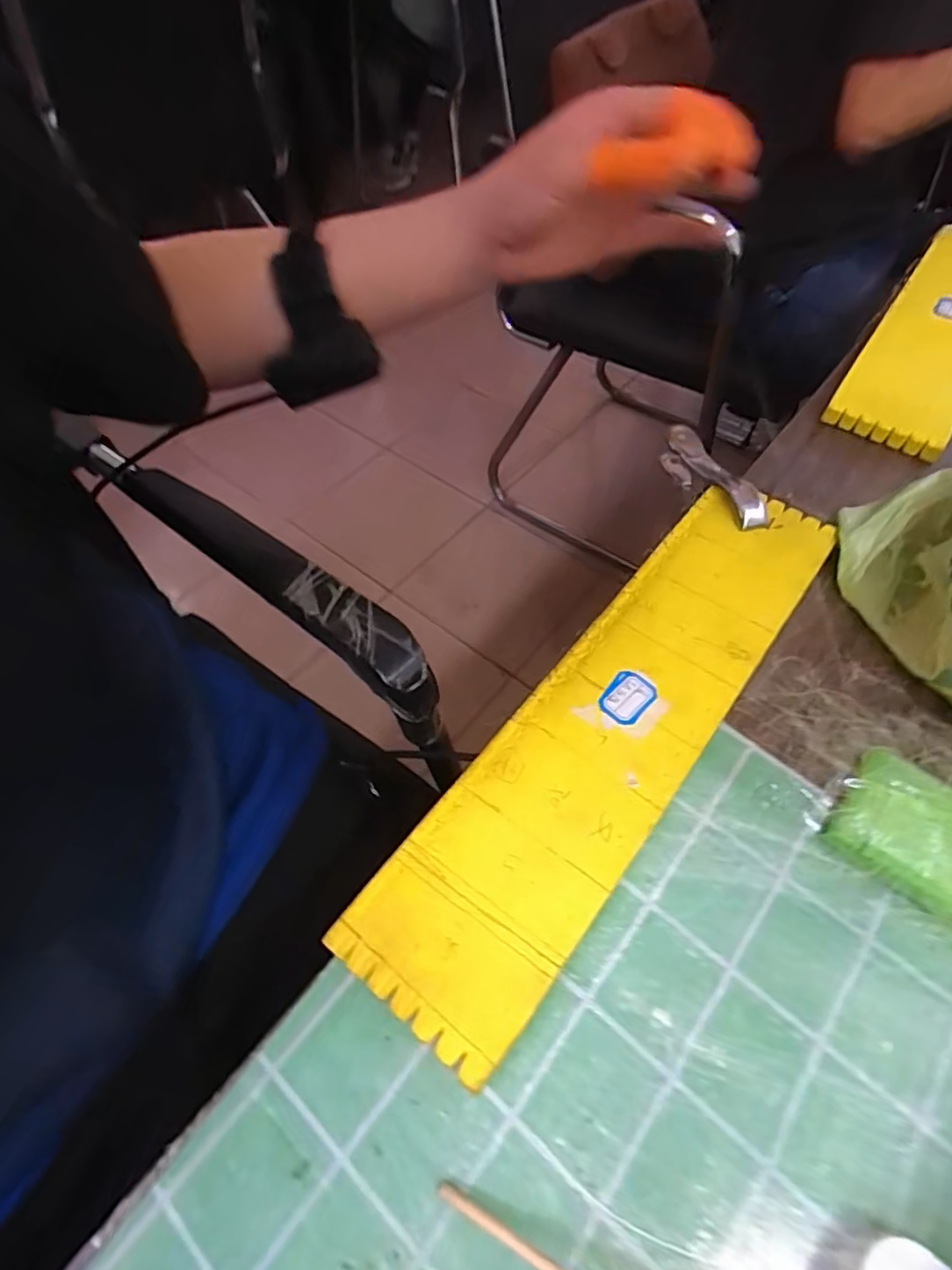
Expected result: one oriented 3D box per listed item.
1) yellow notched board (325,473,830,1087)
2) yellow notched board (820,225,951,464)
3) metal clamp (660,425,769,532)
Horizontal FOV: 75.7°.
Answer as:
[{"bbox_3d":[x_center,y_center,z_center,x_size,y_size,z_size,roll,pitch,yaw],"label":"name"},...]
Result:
[{"bbox_3d":[0.076,0.034,0.305,0.079,0.004,0.330,33,62,21],"label":"yellow notched board"},{"bbox_3d":[0.383,-0.259,0.505,0.081,0.016,0.339,31,62,19],"label":"yellow notched board"},{"bbox_3d":[0.156,-0.106,0.415,0.026,0.033,0.119,-15,42,-8],"label":"metal clamp"}]

